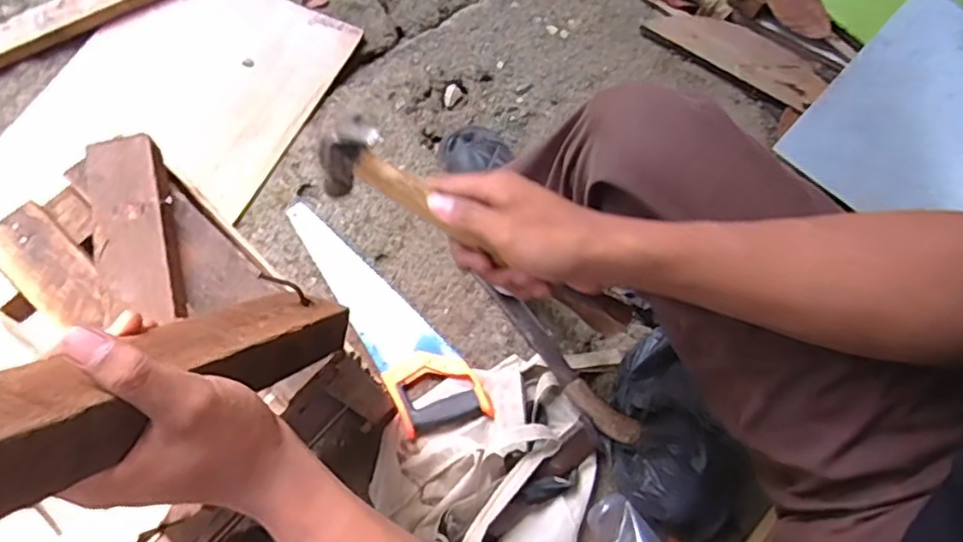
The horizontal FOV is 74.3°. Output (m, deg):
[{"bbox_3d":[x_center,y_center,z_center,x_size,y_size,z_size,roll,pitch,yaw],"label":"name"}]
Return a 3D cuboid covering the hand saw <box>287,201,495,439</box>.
[{"bbox_3d":[-0.161,0.065,0.941,0.122,0.032,0.437,-38,75,-14],"label":"hand saw"}]

